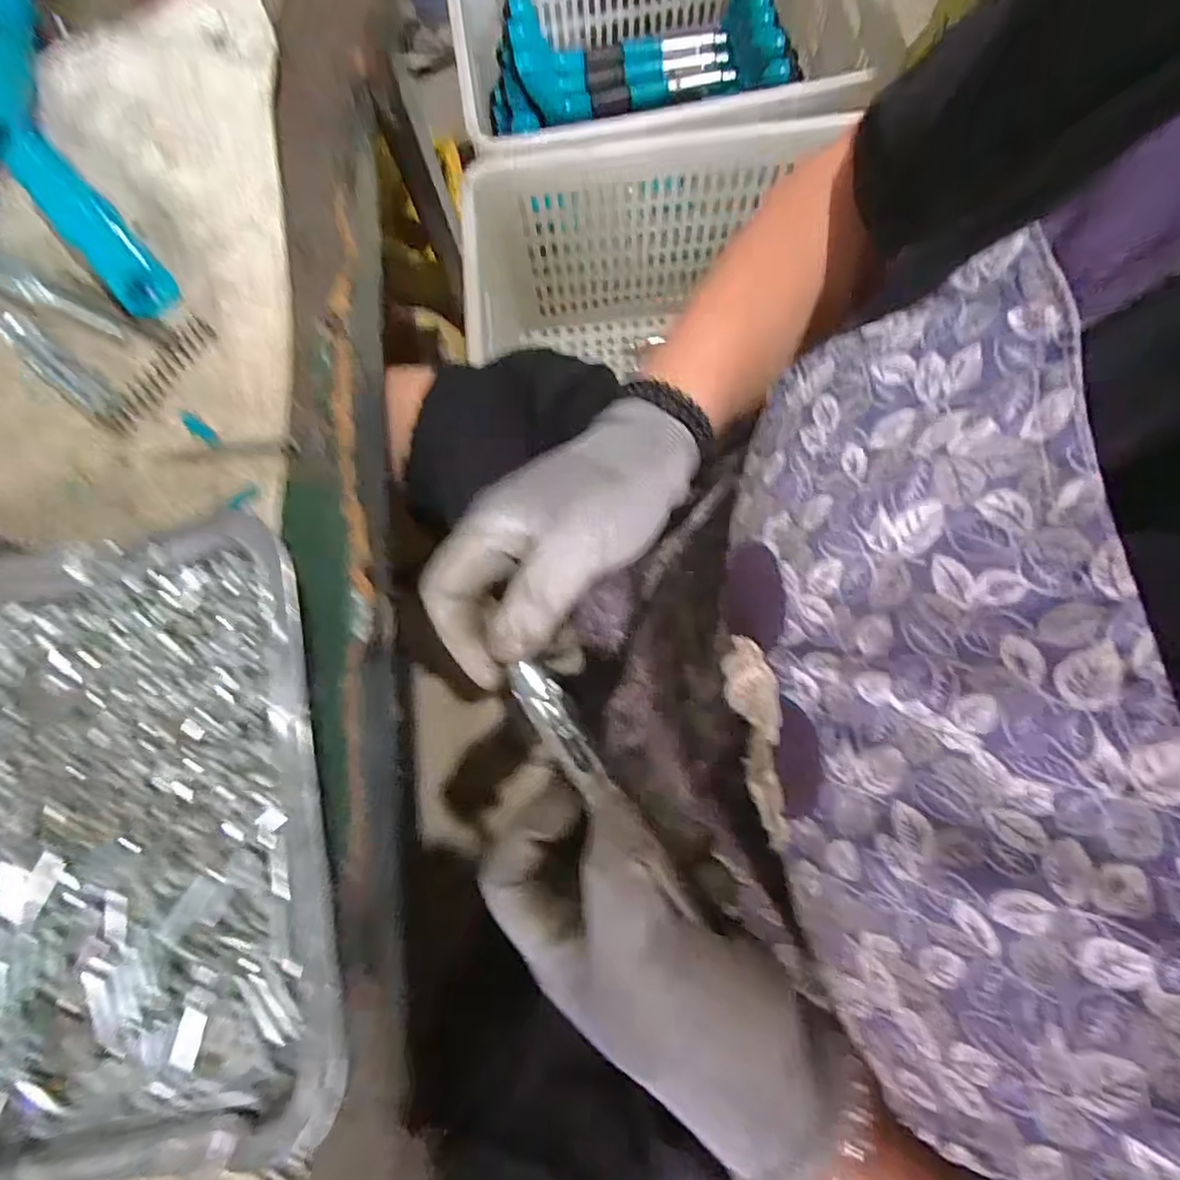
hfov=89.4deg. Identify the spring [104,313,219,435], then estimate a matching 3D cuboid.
[{"bbox_3d":[-0.231,-0.116,0.319,0.019,0.009,0.073,33,82,9],"label":"spring"}]

